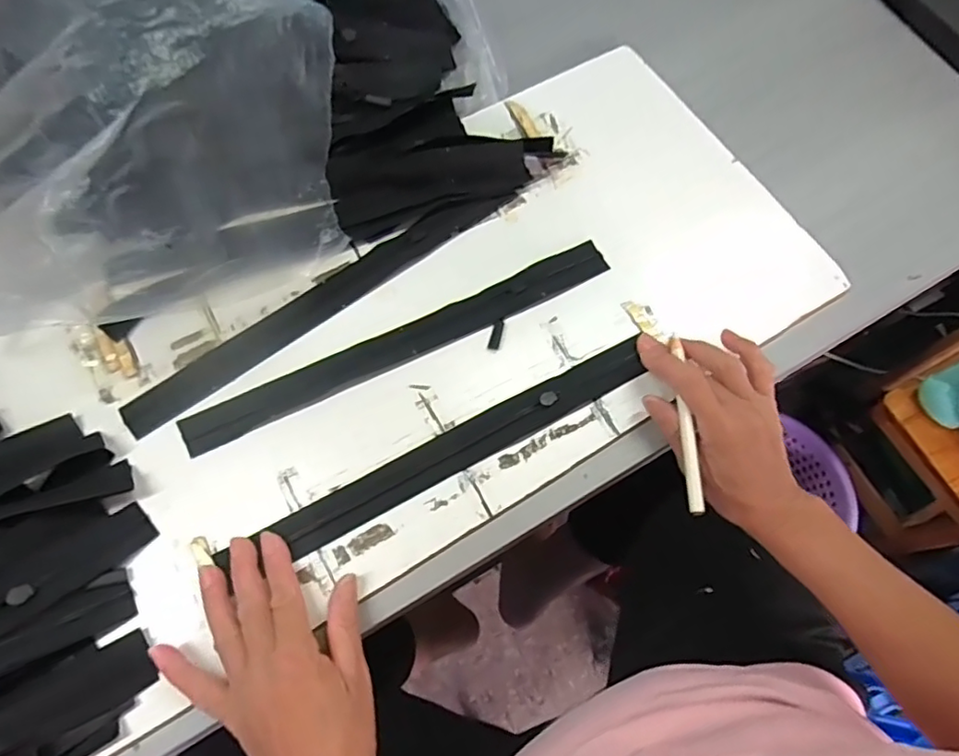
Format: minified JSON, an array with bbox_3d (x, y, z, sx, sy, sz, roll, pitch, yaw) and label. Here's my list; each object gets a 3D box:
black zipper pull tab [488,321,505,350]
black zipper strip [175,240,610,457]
[{"bbox_3d":[0.013,-0.034,0.472,0.008,0.004,0.025,14,69,4],"label":"black zipper pull tab"},{"bbox_3d":[-0.055,-0.029,0.465,0.350,0.005,0.029,-25,71,-11],"label":"black zipper strip"}]

